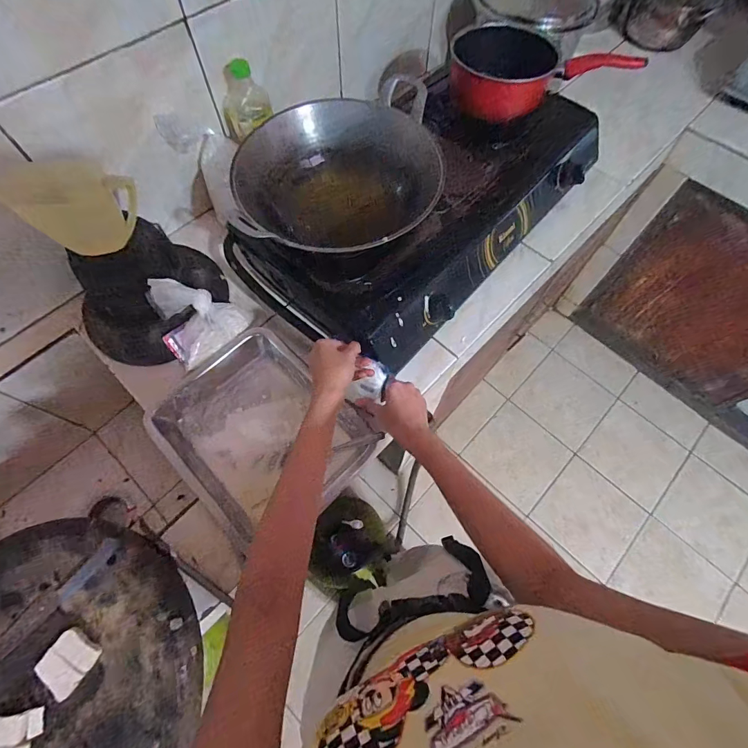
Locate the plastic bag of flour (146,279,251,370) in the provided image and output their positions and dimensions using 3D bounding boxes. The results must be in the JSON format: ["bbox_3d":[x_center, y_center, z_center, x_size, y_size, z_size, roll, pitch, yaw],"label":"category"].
[{"bbox_3d":[-0.276,-0.092,0.602,0.123,0.134,0.067,-40,72,-17],"label":"plastic bag of flour"}]

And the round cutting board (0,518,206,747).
[{"bbox_3d":[-0.402,0.362,0.453,0.356,0.037,0.332,0,66,-1],"label":"round cutting board"}]

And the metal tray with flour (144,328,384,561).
[{"bbox_3d":[-0.176,0.089,0.611,0.248,0.071,0.299,-40,73,-17],"label":"metal tray with flour"}]

